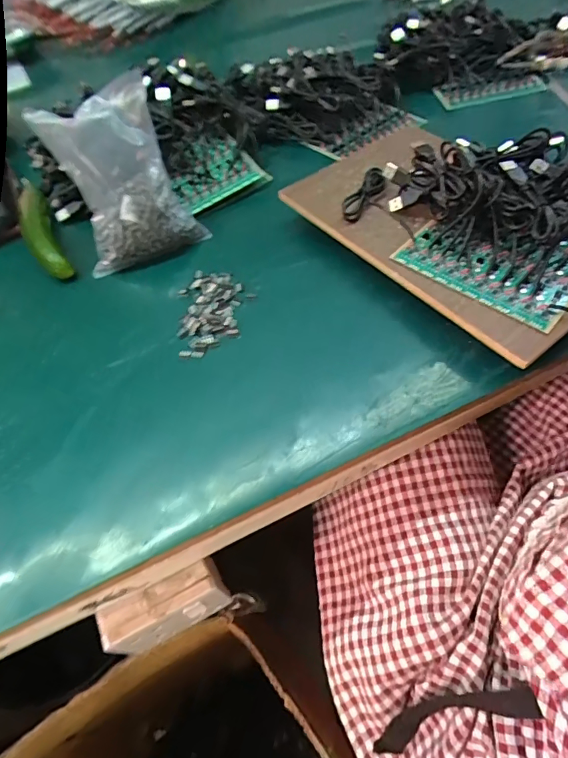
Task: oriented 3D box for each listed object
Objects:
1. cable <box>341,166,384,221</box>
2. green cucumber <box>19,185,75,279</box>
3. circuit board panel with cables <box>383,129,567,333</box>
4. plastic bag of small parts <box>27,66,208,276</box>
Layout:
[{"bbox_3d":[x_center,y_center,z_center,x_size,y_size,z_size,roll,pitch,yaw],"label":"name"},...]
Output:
[{"bbox_3d":[0.080,-0.184,0.444,0.019,0.017,0.072,27,62,22],"label":"cable"},{"bbox_3d":[-0.267,-0.160,0.495,0.033,0.025,0.148,-26,57,-12],"label":"green cucumber"},{"bbox_3d":[0.202,-0.170,0.406,0.218,0.048,0.220,-38,60,-19],"label":"circuit board panel with cables"},{"bbox_3d":[-0.168,-0.204,0.463,0.121,0.059,0.165,-27,105,-11],"label":"plastic bag of small parts"}]

